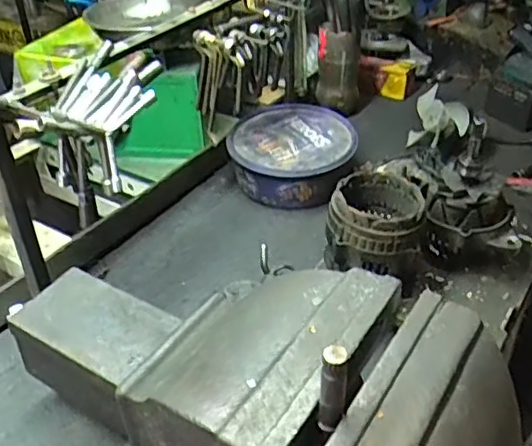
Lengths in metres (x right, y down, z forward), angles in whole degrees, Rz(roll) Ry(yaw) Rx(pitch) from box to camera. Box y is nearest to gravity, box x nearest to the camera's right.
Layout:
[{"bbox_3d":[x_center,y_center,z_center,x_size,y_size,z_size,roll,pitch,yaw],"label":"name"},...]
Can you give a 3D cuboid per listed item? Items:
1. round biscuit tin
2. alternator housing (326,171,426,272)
[{"bbox_3d":[0.053,-0.125,1.105,0.213,0.096,0.225,-1,37,1],"label":"round biscuit tin"},{"bbox_3d":[0.151,-0.003,0.813,0.125,0.081,0.130,12,39,17],"label":"alternator housing"}]

